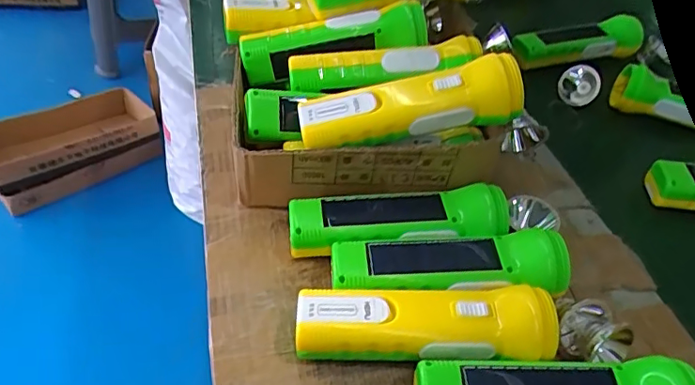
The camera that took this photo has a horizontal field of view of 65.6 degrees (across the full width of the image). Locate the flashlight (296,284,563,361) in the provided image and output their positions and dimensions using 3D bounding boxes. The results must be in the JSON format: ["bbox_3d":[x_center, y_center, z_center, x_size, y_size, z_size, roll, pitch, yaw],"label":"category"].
[{"bbox_3d":[0.050,0.088,0.355,0.163,0.048,0.046,6,44,-2],"label":"flashlight"}]

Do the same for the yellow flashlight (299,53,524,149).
[{"bbox_3d":[0.047,-0.063,0.409,0.166,0.046,0.043,-10,44,6],"label":"yellow flashlight"}]

